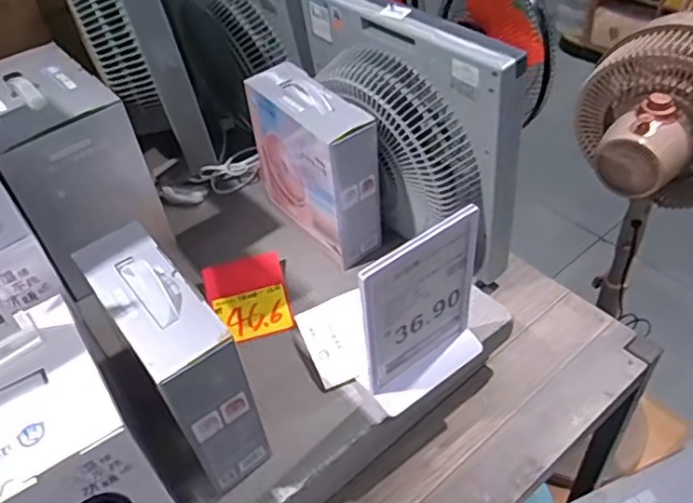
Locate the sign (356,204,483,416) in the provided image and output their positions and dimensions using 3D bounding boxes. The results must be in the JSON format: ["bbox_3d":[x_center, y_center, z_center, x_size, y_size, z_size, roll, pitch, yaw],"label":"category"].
[{"bbox_3d":[0.092,0.070,0.695,0.157,0.217,0.048,-29,49,-21],"label":"sign"}]

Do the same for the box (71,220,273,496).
[{"bbox_3d":[-0.184,0.107,0.658,0.074,0.231,0.205,-31,50,-23],"label":"box"}]

